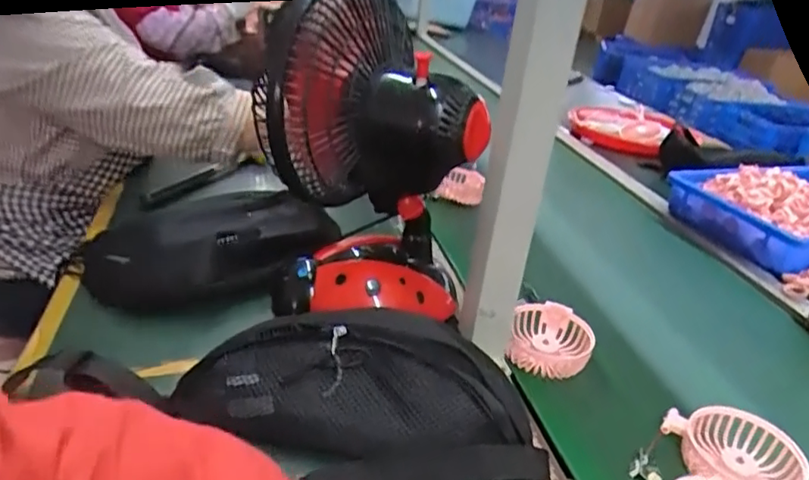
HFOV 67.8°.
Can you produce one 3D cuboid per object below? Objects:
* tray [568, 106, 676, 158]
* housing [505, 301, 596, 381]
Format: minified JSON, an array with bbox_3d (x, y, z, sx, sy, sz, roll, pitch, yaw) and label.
[{"bbox_3d":[0.487,-0.250,1.344,0.213,0.053,0.202,28,35,32],"label":"tray"},{"bbox_3d":[0.149,0.100,0.615,0.080,0.032,0.087,9,28,11],"label":"housing"}]

